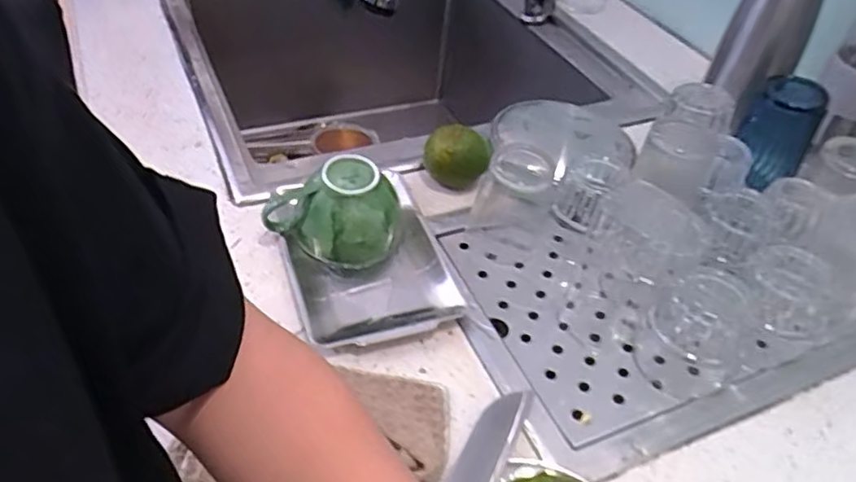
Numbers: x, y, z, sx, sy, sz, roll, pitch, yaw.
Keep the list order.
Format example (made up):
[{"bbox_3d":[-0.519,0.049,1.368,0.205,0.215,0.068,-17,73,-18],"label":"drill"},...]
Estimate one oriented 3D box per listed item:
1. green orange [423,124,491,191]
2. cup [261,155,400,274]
[{"bbox_3d":[0.031,-0.090,0.687,0.070,0.052,0.065,5,43,0],"label":"green orange"},{"bbox_3d":[-0.088,-0.033,0.601,0.116,0.073,0.081,18,44,13],"label":"cup"}]

